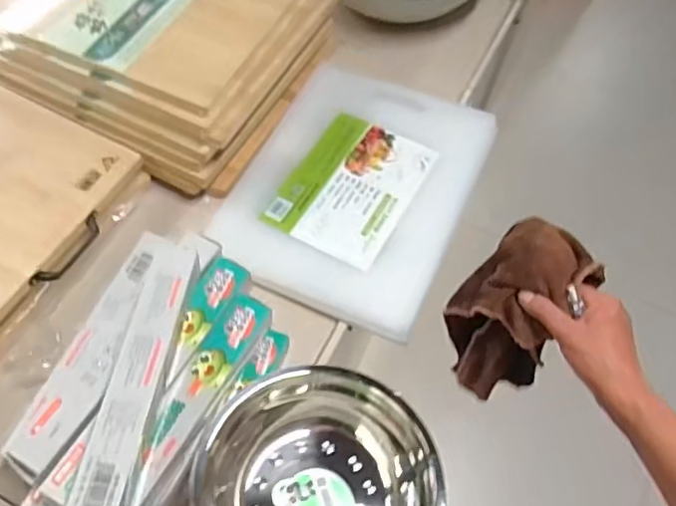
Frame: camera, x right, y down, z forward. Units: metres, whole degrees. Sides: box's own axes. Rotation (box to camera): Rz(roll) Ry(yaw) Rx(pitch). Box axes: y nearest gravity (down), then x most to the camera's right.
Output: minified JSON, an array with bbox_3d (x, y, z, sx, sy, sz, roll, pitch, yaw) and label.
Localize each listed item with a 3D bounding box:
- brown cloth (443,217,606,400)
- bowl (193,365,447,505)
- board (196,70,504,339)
[{"bbox_3d":[0.165,0.061,0.581,0.094,0.182,0.107,29,42,13],"label":"brown cloth"},{"bbox_3d":[-0.017,0.191,0.488,0.186,0.080,0.188,2,60,-3],"label":"bowl"},{"bbox_3d":[0.033,-0.113,0.926,0.333,0.031,0.426,22,63,14],"label":"board"}]

